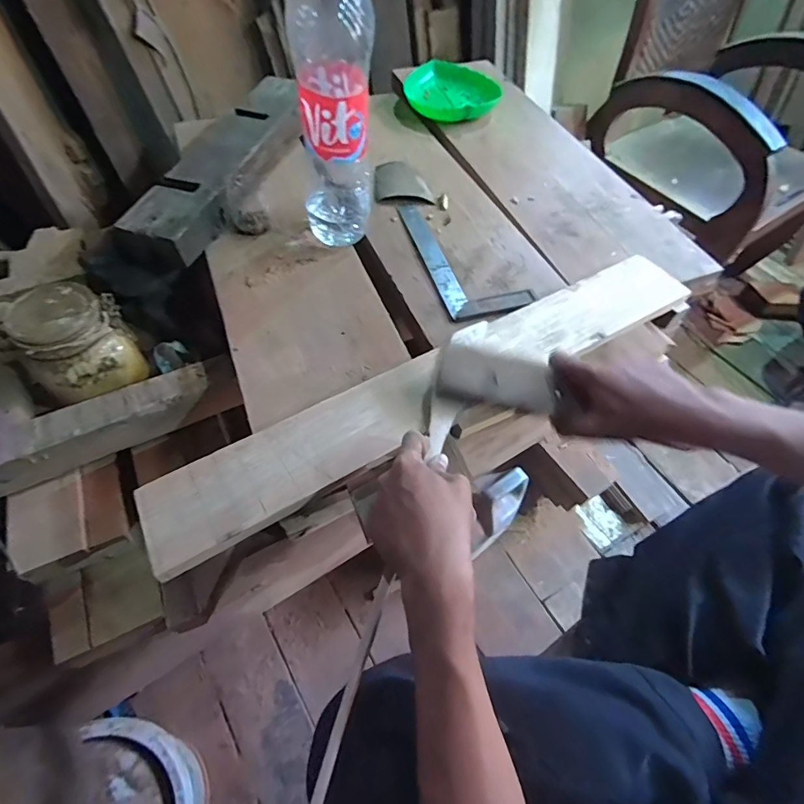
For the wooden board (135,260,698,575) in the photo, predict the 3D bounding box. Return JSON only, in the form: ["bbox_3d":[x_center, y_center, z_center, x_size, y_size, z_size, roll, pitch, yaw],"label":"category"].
[{"bbox_3d":[0.056,-0.023,0.482,0.636,0.019,0.089,-26,60,-18],"label":"wooden board"}]

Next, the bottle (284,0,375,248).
[{"bbox_3d":[-0.078,-0.333,0.522,0.089,0.313,0.093,-7,56,-6],"label":"bottle"}]

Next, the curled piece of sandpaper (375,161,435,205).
[{"bbox_3d":[0.000,-0.354,0.717,0.087,0.013,0.112,-2,56,-3],"label":"curled piece of sandpaper"}]

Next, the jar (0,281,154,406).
[{"bbox_3d":[-0.390,-0.070,0.545,0.120,0.103,0.097,-34,63,-22],"label":"jar"}]

